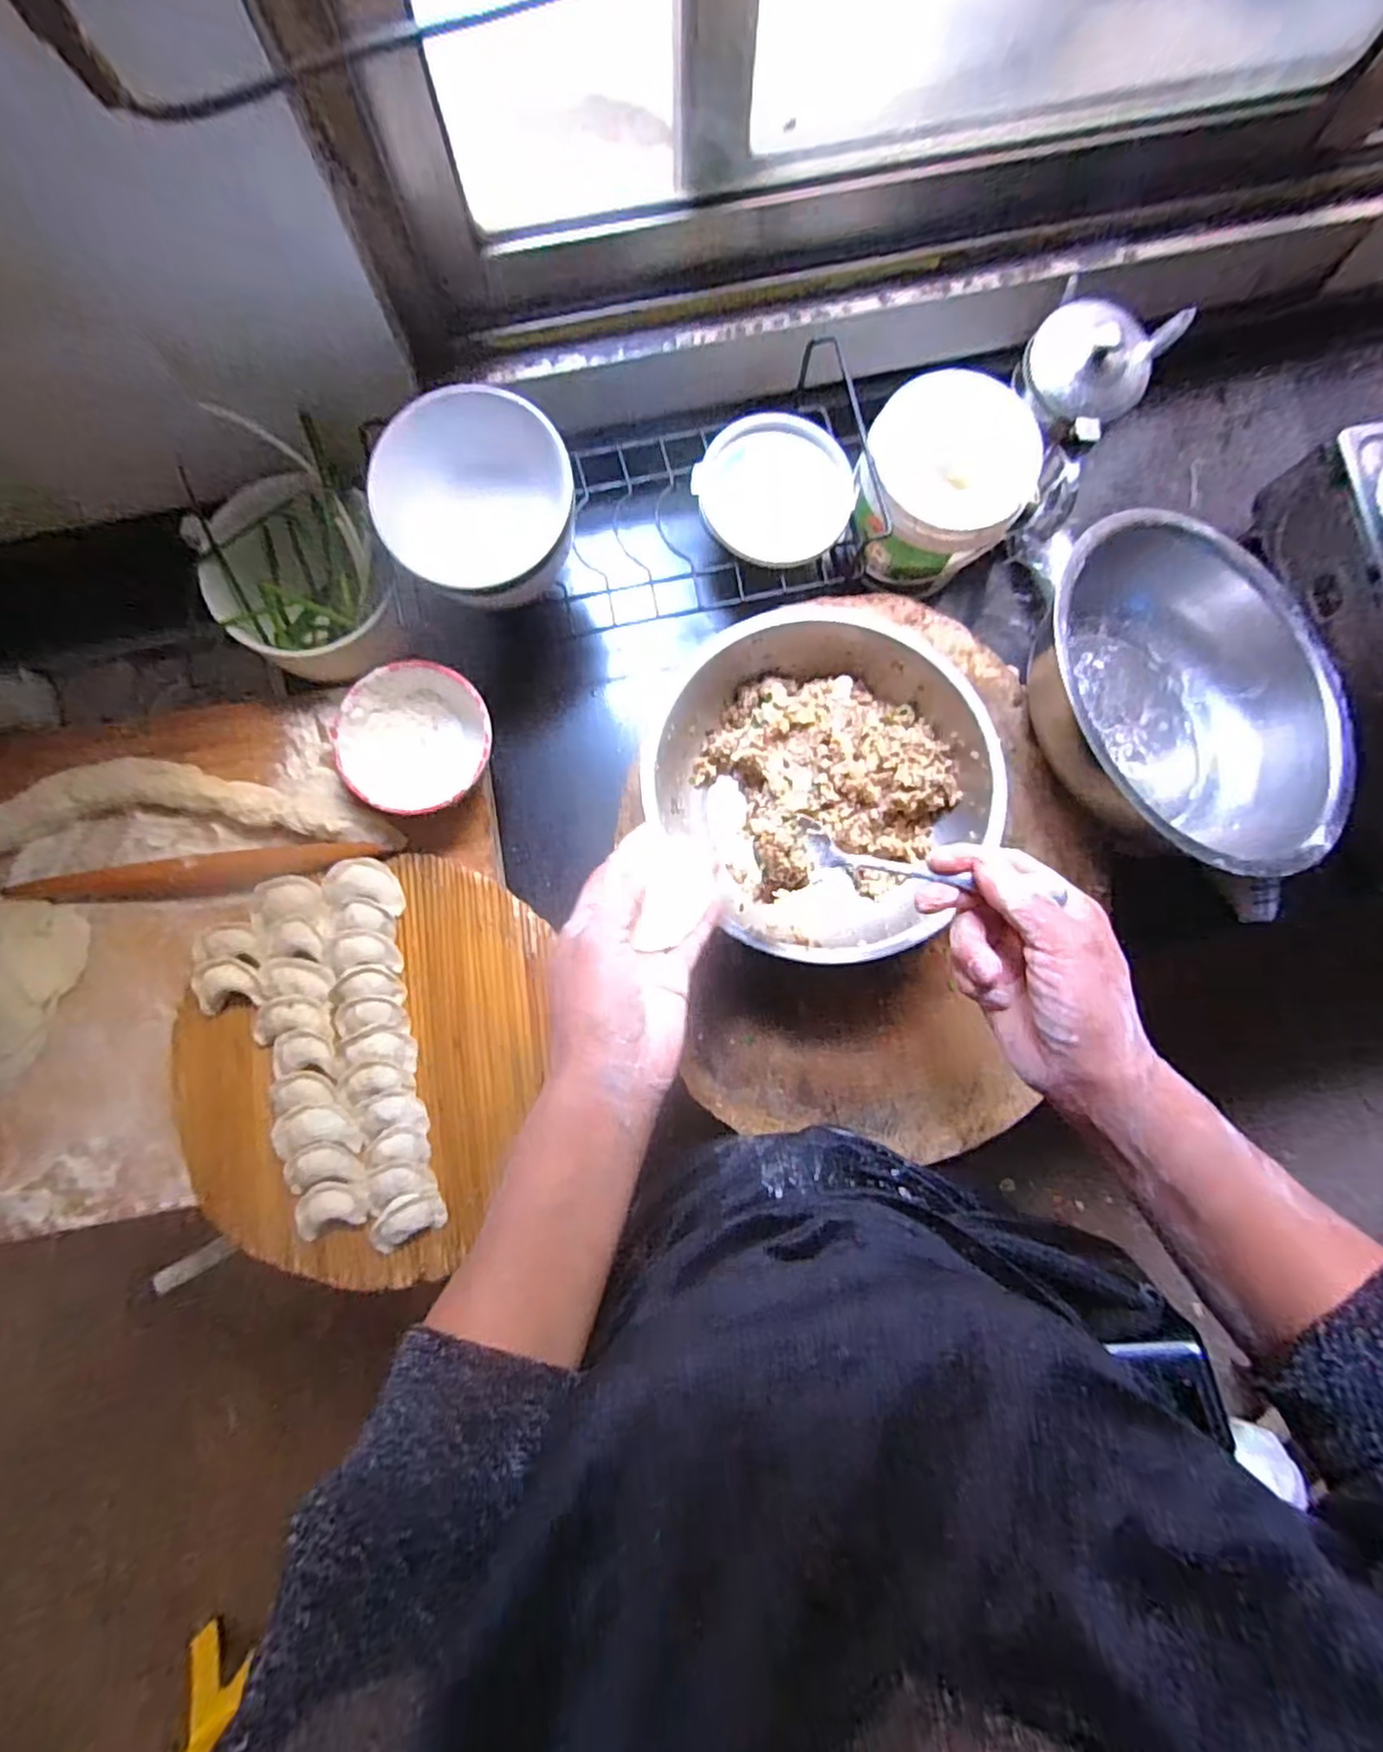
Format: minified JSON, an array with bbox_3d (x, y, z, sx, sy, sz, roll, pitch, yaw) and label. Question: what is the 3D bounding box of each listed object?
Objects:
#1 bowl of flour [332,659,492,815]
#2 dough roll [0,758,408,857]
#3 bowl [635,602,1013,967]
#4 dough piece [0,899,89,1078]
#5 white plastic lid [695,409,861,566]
[{"bbox_3d":[-0.214,-0.108,0.534,0.111,0.047,0.110,0,84,-1],"label":"bowl of flour"},{"bbox_3d":[-0.412,-0.055,0.540,0.345,0.027,0.079,-4,84,-1],"label":"dough roll"},{"bbox_3d":[0.088,-0.072,0.475,0.218,0.088,0.231,0,84,-1],"label":"bowl"},{"bbox_3d":[-0.555,0.085,0.539,0.109,0.022,0.142,19,84,1],"label":"dough piece"},{"bbox_3d":[0.070,-0.318,0.563,0.128,0.028,0.111,-9,87,1],"label":"white plastic lid"}]

